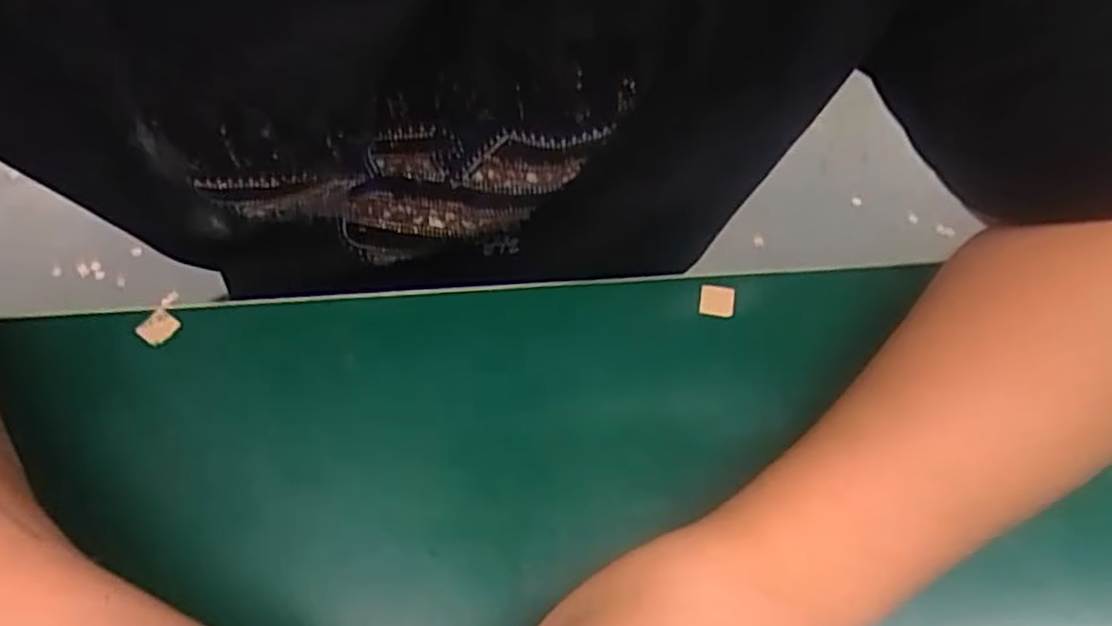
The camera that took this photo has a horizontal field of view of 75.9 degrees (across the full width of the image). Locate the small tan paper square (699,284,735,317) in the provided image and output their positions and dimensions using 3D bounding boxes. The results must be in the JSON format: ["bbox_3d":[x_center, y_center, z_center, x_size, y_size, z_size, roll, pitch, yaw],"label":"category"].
[{"bbox_3d":[0.077,-0.007,0.338,0.016,0.004,0.016,11,61,7],"label":"small tan paper square"}]

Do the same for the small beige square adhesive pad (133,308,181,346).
[{"bbox_3d":[-0.188,0.007,0.338,0.015,0.006,0.016,31,65,17],"label":"small beige square adhesive pad"}]

